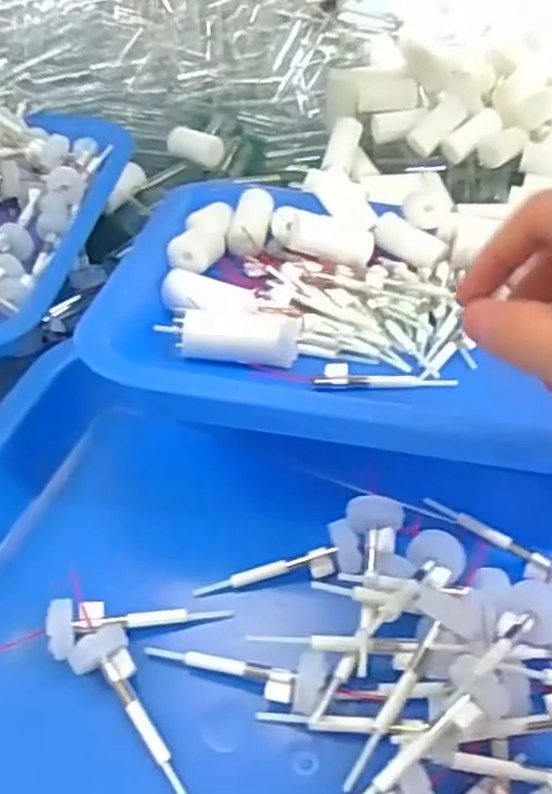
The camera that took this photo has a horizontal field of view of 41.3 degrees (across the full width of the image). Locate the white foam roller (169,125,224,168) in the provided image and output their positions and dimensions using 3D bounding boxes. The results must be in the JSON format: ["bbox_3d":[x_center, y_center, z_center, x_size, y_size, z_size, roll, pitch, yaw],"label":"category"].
[{"bbox_3d":[-0.056,-0.170,0.502,0.046,0.017,0.020,34,57,30],"label":"white foam roller"}]

